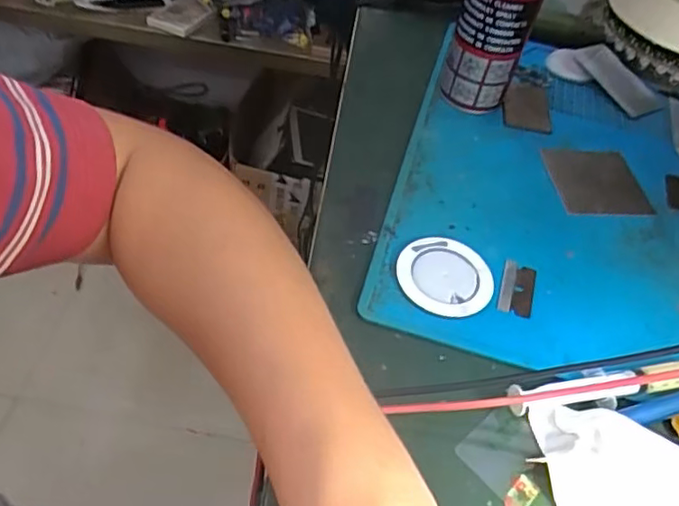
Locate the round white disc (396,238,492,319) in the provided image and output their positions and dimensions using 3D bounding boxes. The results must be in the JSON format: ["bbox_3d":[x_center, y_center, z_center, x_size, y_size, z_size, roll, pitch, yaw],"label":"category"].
[{"bbox_3d":[0.062,0.013,0.355,0.054,0.007,0.052,4,48,-5],"label":"round white disc"}]

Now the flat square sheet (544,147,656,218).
[{"bbox_3d":[0.183,-0.052,0.437,0.065,0.004,0.064,0,50,-9],"label":"flat square sheet"}]

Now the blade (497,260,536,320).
[{"bbox_3d":[0.105,0.021,0.359,0.021,0.004,0.039,25,50,-2],"label":"blade"}]

